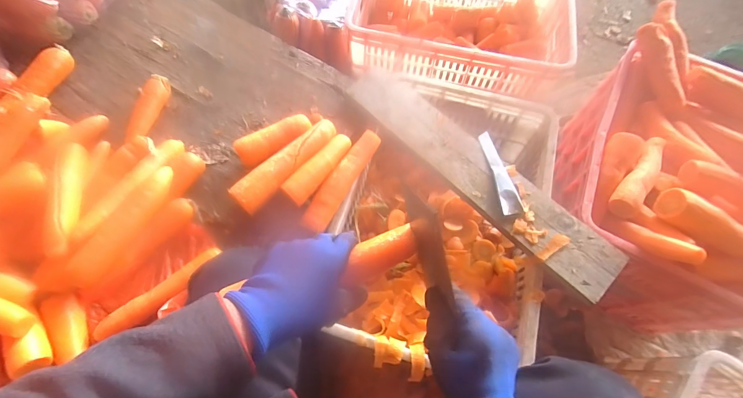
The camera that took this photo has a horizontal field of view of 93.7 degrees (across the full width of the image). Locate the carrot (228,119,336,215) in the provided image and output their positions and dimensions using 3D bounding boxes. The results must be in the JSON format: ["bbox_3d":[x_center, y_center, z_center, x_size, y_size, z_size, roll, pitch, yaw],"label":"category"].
[{"bbox_3d":[-0.144,-0.062,0.602,0.051,0.057,0.215,37,71,15],"label":"carrot"}]

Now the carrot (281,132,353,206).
[{"bbox_3d":[-0.090,-0.052,0.604,0.046,0.045,0.146,35,71,14],"label":"carrot"}]

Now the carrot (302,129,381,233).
[{"bbox_3d":[-0.048,-0.035,0.601,0.039,0.032,0.201,28,69,12],"label":"carrot"}]

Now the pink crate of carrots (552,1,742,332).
[{"bbox_3d":[0.600,-0.038,0.728,0.344,0.307,0.509,28,69,12],"label":"pink crate of carrots"}]

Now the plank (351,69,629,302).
[{"bbox_3d":[0.172,-0.061,0.621,0.115,0.024,0.562,-39,72,-16],"label":"plank"}]

